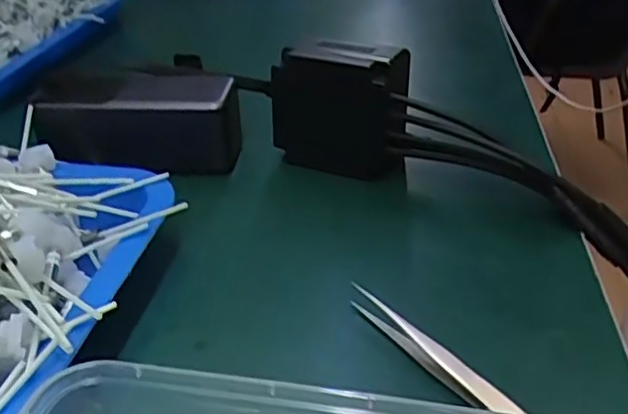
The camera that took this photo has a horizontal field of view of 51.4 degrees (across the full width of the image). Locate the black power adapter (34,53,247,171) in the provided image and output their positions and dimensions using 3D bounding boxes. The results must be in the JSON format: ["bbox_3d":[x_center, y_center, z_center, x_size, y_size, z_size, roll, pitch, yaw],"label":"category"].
[{"bbox_3d":[-0.116,-0.058,0.438,0.130,0.058,0.061,-1,32,-1],"label":"black power adapter"}]

